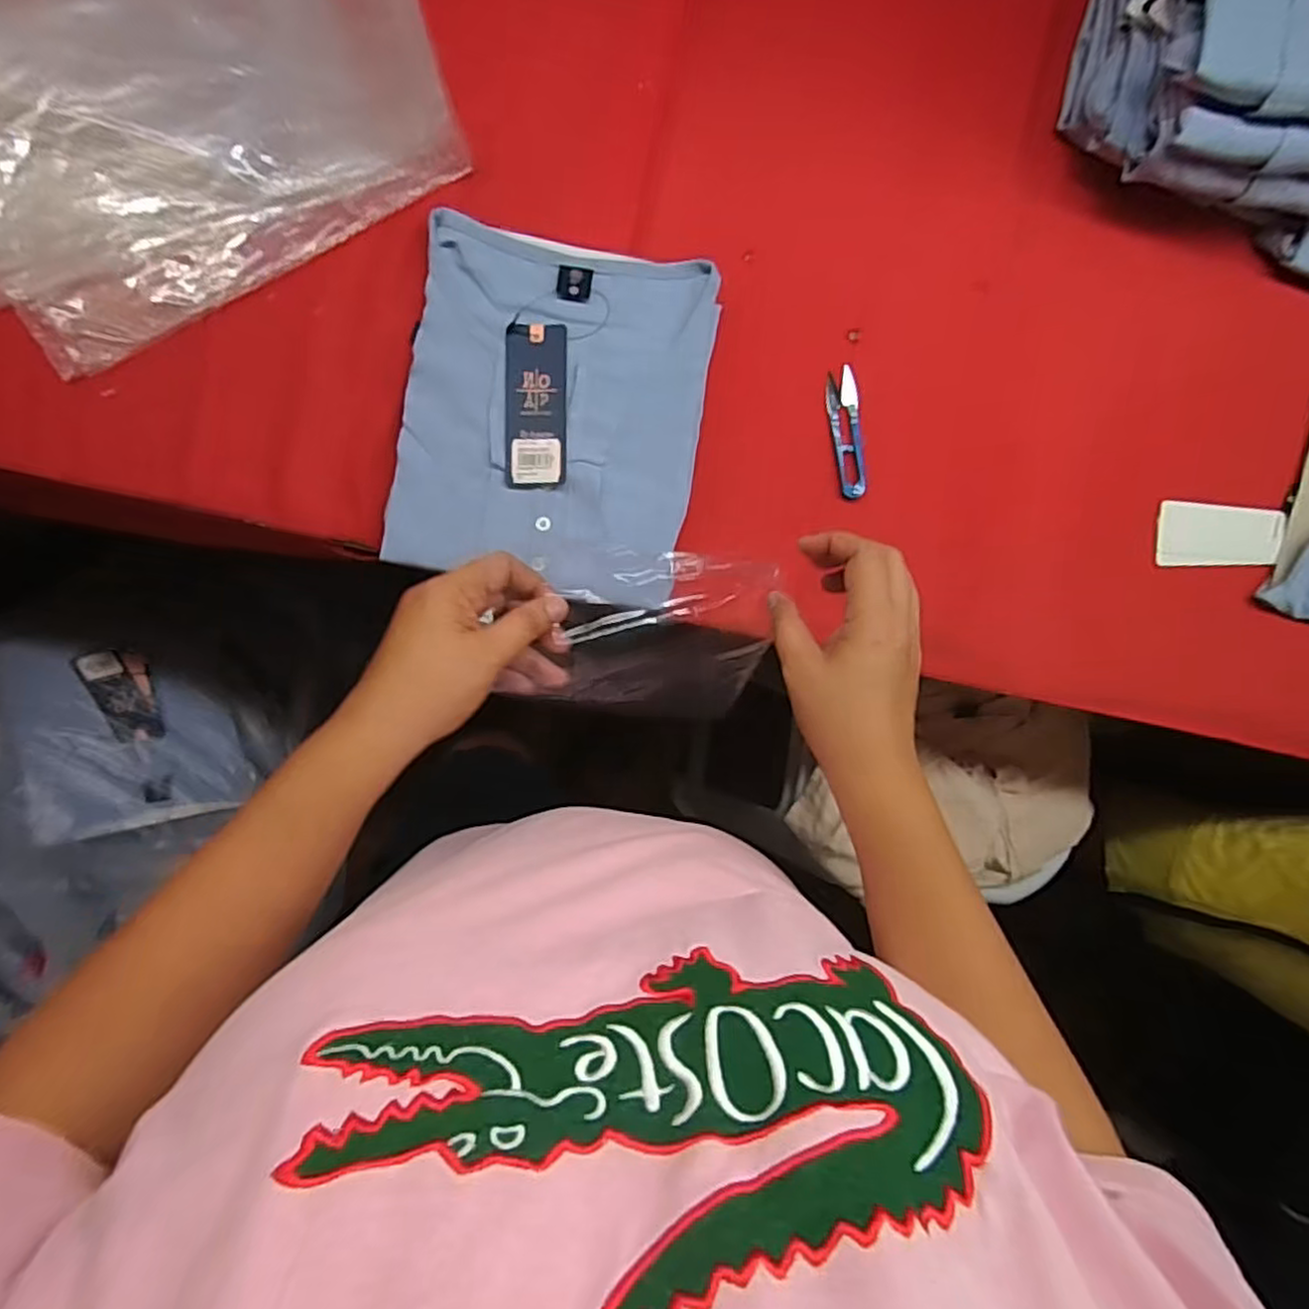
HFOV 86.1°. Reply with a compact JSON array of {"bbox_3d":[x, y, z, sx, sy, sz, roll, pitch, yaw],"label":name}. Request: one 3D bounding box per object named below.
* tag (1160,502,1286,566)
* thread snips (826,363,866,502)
[{"bbox_3d":[0.492,-0.102,0.608,0.116,0.010,0.053,2,97,-9],"label":"tag"},{"bbox_3d":[0.155,-0.178,0.566,0.025,0.011,0.103,-7,91,-8],"label":"thread snips"}]

